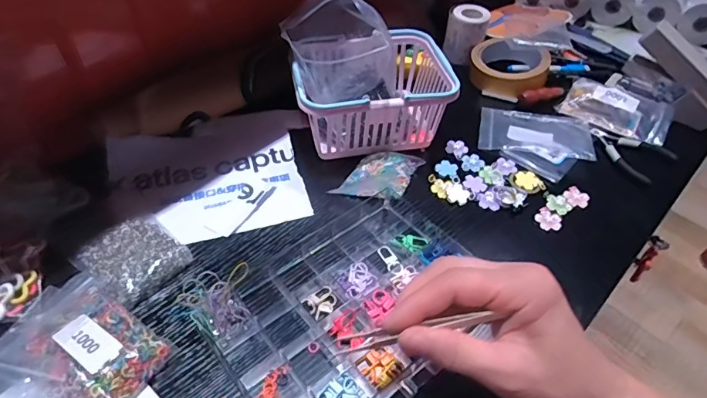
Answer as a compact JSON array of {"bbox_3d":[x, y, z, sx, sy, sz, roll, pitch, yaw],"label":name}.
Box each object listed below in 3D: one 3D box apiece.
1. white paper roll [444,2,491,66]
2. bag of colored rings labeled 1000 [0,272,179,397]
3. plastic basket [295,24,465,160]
[{"bbox_3d":[0.148,-0.218,0.607,0.048,0.062,0.045,12,49,7],"label":"white paper roll"},{"bbox_3d":[-0.196,0.102,0.333,0.113,0.017,0.074,26,52,18],"label":"bag of colored rings labeled 1000"},{"bbox_3d":[0.016,-0.109,0.492,0.154,0.086,0.121,-8,50,-10],"label":"plastic basket"}]

